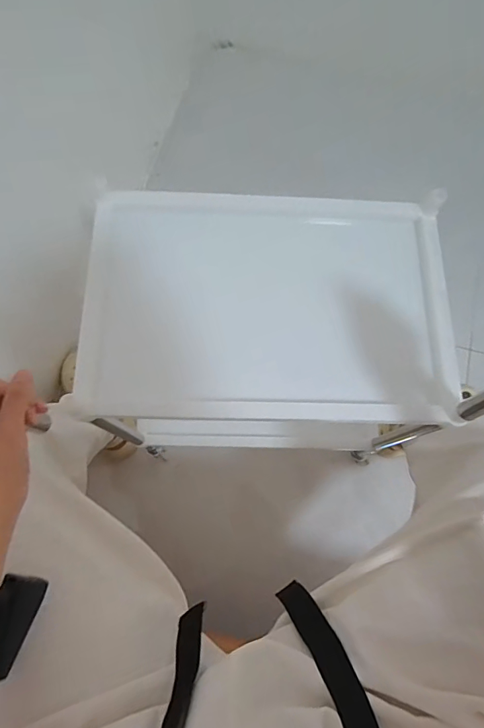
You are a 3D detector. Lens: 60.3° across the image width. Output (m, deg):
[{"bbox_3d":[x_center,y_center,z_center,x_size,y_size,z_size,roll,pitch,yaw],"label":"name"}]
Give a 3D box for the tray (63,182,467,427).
[{"bbox_3d":[0.033,-0.081,0.543,0.435,0.081,0.308,2,75,-2],"label":"tray"}]

